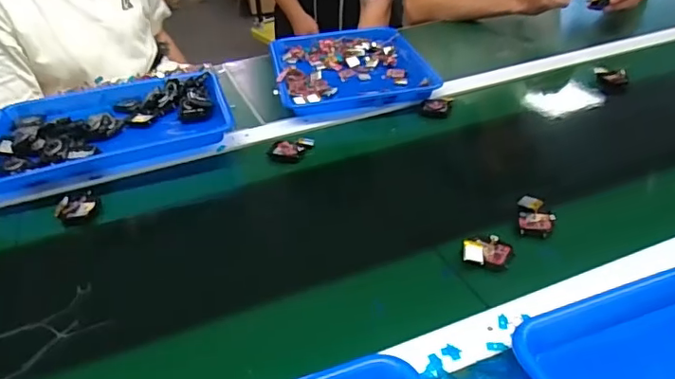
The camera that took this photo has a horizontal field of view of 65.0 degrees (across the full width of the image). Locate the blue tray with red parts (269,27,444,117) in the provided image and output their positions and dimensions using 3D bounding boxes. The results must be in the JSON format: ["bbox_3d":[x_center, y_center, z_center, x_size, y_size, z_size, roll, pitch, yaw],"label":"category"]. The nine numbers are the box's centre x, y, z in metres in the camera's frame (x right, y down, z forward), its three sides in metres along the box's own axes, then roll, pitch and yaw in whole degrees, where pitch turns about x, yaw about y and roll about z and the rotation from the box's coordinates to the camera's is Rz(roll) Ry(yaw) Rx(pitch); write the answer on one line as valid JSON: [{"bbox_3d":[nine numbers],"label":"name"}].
[{"bbox_3d":[0.019,-0.212,0.900,0.245,0.035,0.286,-7,36,-5],"label":"blue tray with red parts"}]

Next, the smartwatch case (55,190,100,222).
[{"bbox_3d":[-0.316,0.022,0.645,0.047,0.016,0.045,-23,40,-24],"label":"smartwatch case"}]

